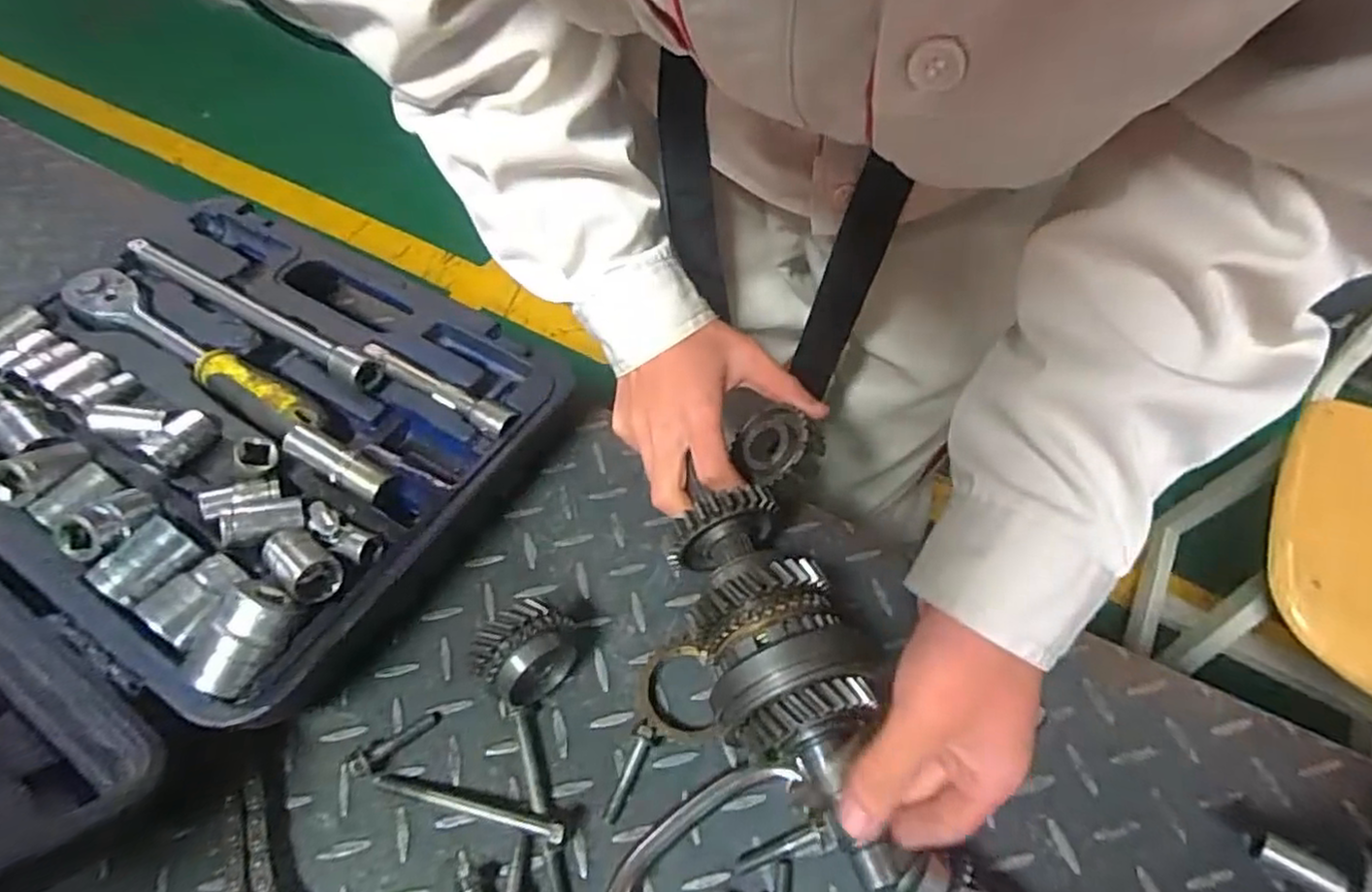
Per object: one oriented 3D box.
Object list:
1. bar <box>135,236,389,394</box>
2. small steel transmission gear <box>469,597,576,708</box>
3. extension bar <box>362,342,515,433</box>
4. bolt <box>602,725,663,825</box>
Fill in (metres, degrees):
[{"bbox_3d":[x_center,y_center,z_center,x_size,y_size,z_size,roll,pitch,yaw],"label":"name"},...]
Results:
[{"bbox_3d":[-0.299,-0.094,0.470,0.235,0.018,0.021,26,57,18],"label":"bar"},{"bbox_3d":[-0.082,0.109,0.362,0.048,0.051,0.032,-33,60,-22],"label":"small steel transmission gear"},{"bbox_3d":[-0.156,-0.034,0.437,0.119,0.018,0.016,27,58,19],"label":"extension bar"},{"bbox_3d":[-0.027,0.164,0.346,0.014,0.016,0.046,18,55,13],"label":"bolt"}]

